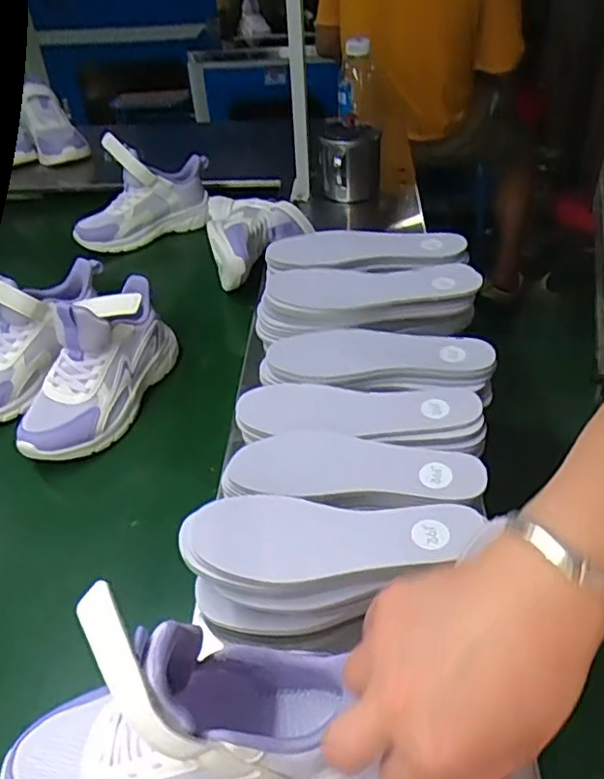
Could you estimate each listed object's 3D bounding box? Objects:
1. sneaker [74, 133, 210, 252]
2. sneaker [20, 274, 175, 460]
[{"bbox_3d":[-0.262,-0.324,1.031,0.235,0.144,0.095,-17,48,-16],"label":"sneaker"},{"bbox_3d":[-0.212,-0.030,0.674,0.082,0.123,0.229,22,50,20],"label":"sneaker"}]

